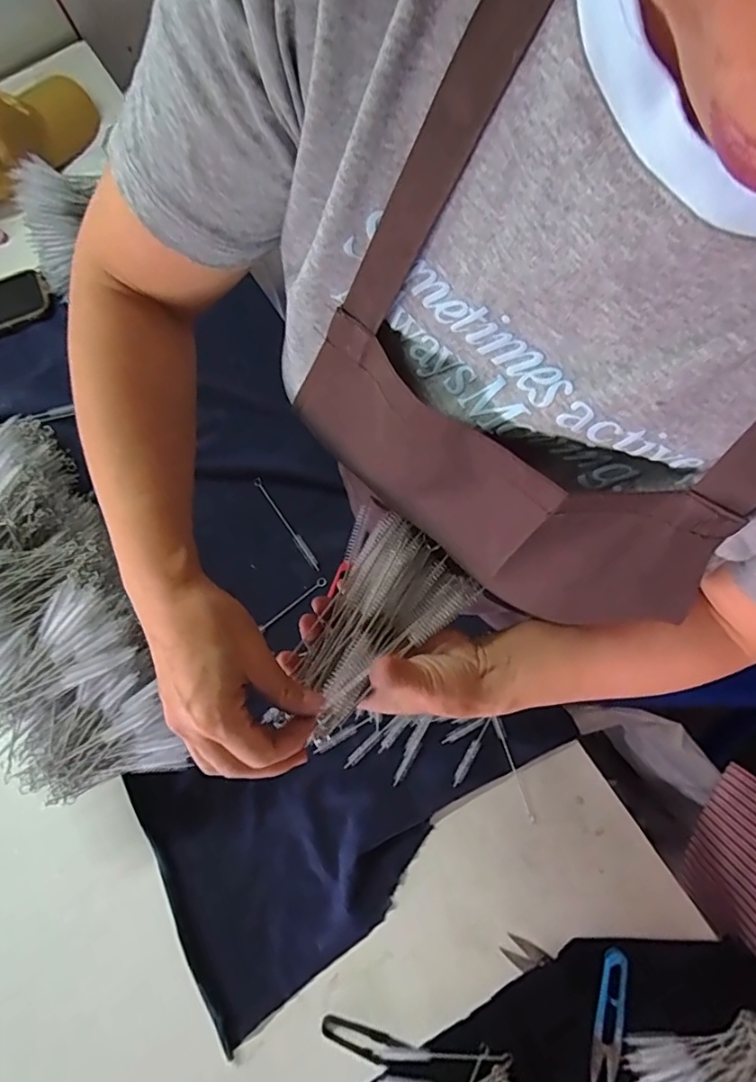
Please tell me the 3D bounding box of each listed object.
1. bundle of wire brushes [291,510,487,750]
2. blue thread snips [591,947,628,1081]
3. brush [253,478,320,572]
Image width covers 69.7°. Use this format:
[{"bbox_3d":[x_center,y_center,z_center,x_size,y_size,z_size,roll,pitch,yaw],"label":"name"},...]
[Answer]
[{"bbox_3d":[-0.010,0.046,0.368,0.094,0.038,0.139,44,80,9],"label":"bundle of wire brushes"},{"bbox_3d":[0.232,0.477,0.545,0.026,0.006,0.119,8,76,17],"label":"blue thread snips"},{"bbox_3d":[-0.117,-0.022,0.699,0.012,0.006,0.146,-34,79,-8],"label":"brush"}]

